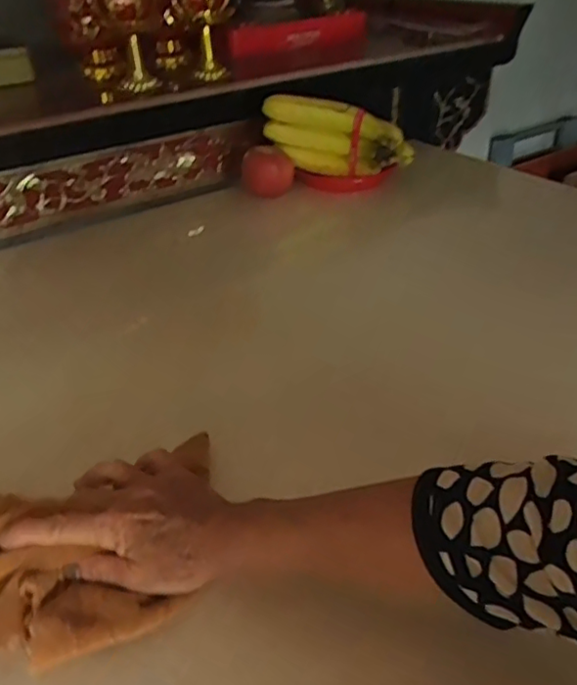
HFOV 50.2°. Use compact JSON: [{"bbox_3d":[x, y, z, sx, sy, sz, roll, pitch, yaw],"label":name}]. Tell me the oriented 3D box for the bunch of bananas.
[{"bbox_3d":[0.074,-0.302,0.940,0.233,0.109,0.078,13,34,-5],"label":"bunch of bananas"}]

